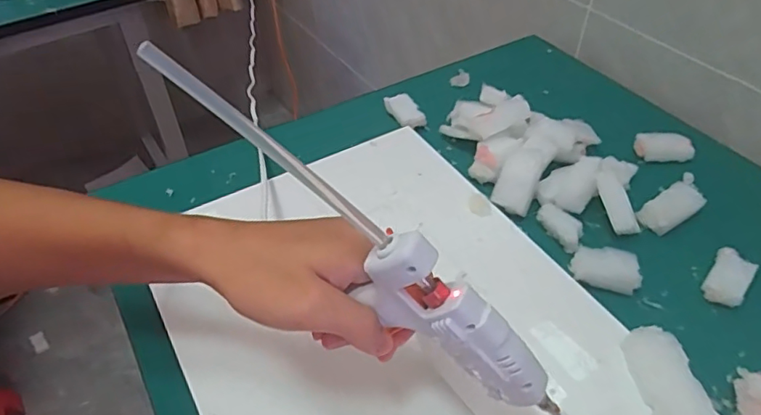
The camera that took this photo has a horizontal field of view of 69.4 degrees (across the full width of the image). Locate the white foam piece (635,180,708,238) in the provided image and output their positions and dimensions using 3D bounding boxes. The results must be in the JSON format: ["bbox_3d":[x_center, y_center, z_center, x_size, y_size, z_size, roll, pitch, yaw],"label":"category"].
[{"bbox_3d":[0.268,0.001,0.507,0.058,0.020,0.029,-24,49,-21],"label":"white foam piece"}]

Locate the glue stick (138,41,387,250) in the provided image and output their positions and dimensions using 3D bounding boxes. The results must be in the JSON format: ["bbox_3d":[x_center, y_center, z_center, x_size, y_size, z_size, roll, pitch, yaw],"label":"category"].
[{"bbox_3d":[-0.049,-0.027,0.252,0.135,0.010,0.007,40,47,-19],"label":"glue stick"}]

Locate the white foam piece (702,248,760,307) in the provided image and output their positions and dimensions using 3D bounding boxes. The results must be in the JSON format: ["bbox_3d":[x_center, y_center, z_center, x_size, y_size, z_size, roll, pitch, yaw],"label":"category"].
[{"bbox_3d":[0.289,0.057,0.454,0.029,0.013,0.056,29,52,27],"label":"white foam piece"}]

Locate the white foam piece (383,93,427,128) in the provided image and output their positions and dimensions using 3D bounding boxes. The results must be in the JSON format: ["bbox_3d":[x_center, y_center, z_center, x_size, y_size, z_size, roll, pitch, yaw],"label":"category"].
[{"bbox_3d":[0.027,-0.109,0.622,0.031,0.011,0.054,-18,47,-15],"label":"white foam piece"}]

